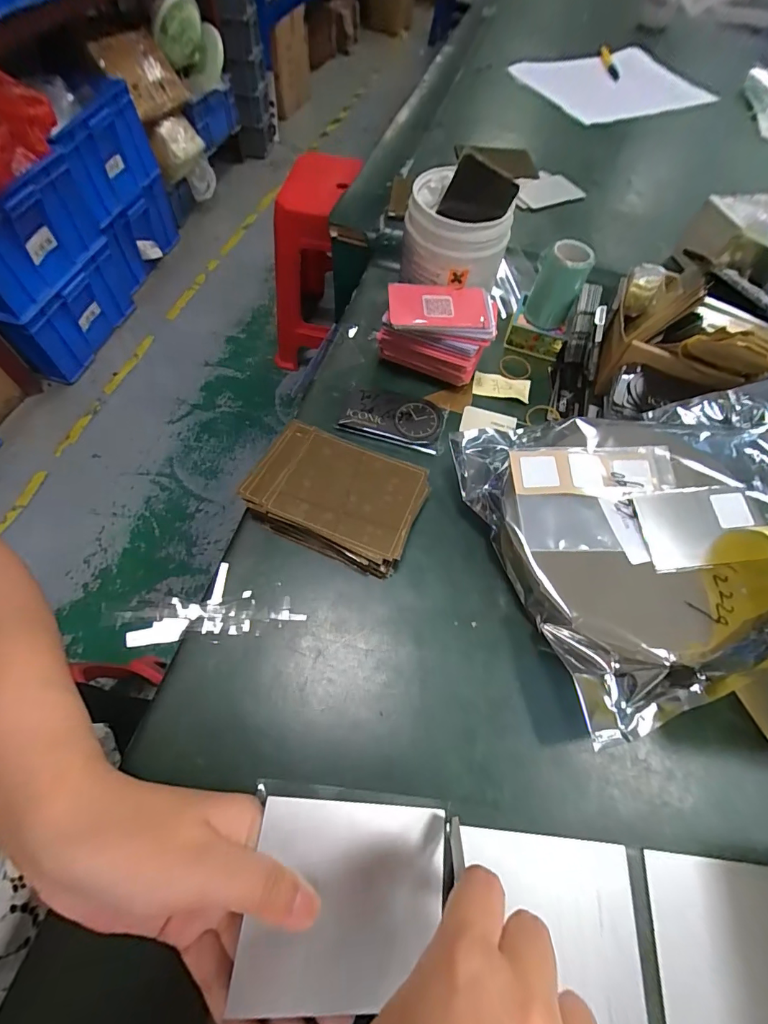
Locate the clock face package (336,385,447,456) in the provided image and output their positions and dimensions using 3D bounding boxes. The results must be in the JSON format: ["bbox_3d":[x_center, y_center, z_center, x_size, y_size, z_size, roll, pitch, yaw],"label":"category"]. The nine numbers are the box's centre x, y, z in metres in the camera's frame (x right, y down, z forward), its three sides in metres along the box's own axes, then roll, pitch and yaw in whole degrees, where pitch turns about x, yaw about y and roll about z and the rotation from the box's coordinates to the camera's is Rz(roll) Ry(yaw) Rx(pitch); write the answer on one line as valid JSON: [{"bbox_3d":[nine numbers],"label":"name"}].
[{"bbox_3d":[0.009,-0.083,0.376,0.088,0.011,0.053,14,62,4],"label":"clock face package"}]

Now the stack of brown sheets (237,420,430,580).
[{"bbox_3d":[-0.036,-0.013,0.329,0.125,0.026,0.089,23,63,9],"label":"stack of brown sheets"}]

